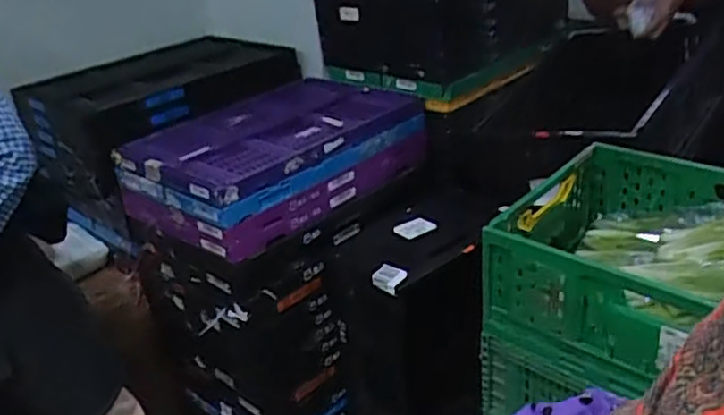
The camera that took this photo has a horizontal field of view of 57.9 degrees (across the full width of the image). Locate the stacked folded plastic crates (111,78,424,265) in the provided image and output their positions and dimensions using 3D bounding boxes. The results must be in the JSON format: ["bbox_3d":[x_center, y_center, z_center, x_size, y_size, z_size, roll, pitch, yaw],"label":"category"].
[{"bbox_3d":[-0.190,-0.121,1.472,0.592,0.183,0.378,-28,35,-36],"label":"stacked folded plastic crates"}]

